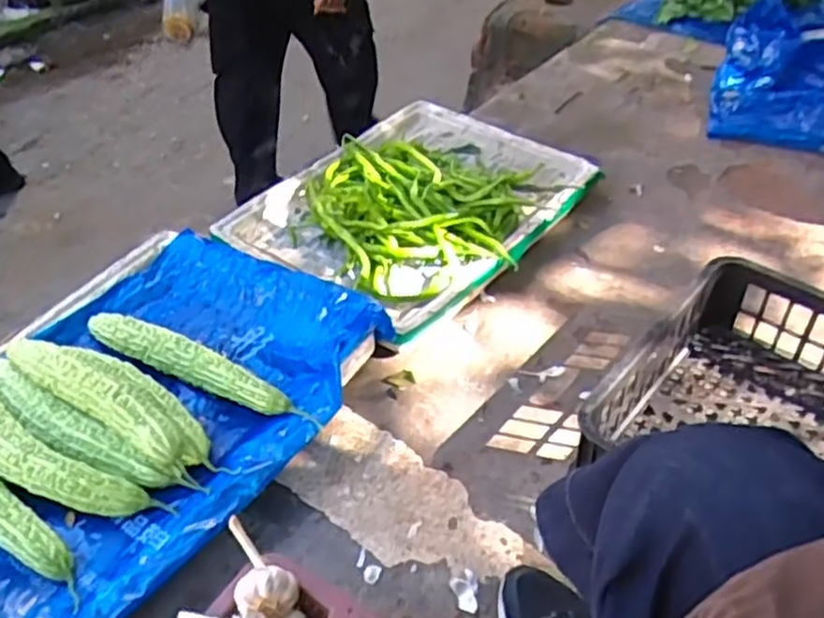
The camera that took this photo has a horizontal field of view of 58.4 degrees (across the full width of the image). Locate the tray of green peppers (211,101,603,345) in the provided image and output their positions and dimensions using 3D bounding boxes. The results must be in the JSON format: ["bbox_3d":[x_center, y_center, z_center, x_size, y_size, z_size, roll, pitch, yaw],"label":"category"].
[{"bbox_3d":[0.013,-0.204,1.345,0.462,0.124,0.611,31,52,29],"label":"tray of green peppers"}]

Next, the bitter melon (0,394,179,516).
[{"bbox_3d":[-0.454,0.178,0.894,0.332,0.052,0.078,22,48,22],"label":"bitter melon"}]

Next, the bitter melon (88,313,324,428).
[{"bbox_3d":[-0.296,0.075,1.008,0.386,0.048,0.050,18,47,19],"label":"bitter melon"}]

